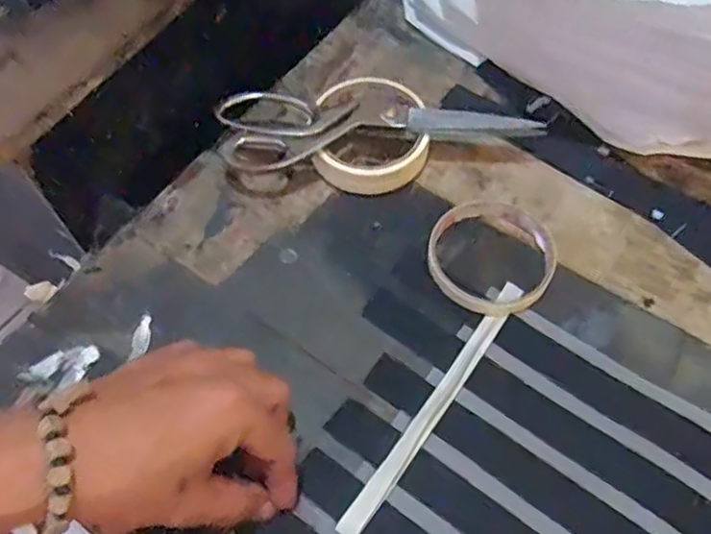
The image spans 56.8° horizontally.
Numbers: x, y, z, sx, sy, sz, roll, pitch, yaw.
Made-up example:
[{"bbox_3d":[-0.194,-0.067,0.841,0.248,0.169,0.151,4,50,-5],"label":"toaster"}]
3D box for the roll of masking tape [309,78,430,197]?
[{"bbox_3d":[0.013,-0.096,0.482,0.081,0.034,0.084,3,58,3],"label":"roll of masking tape"}]

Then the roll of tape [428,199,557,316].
[{"bbox_3d":[0.092,-0.010,0.441,0.082,0.010,0.085,0,58,1],"label":"roll of tape"}]

